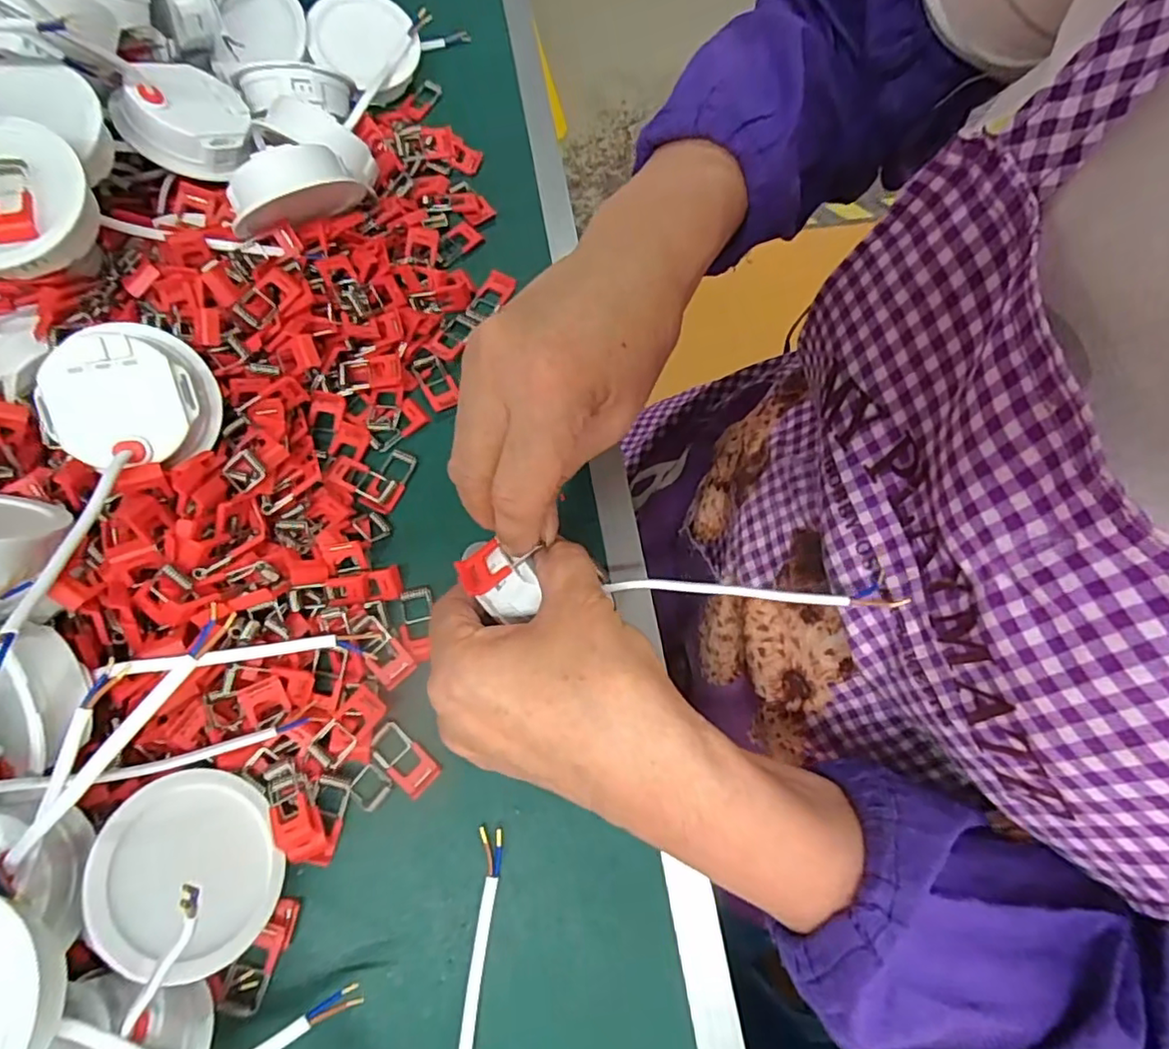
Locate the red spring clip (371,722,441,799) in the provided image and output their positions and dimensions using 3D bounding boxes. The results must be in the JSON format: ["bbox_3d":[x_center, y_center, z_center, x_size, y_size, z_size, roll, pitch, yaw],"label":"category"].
[{"bbox_3d":[-0.085,0.110,0.288,0.035,0.004,0.019,41,74,11],"label":"red spring clip"}]

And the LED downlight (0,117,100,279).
[{"bbox_3d":[-0.258,-0.144,0.274,0.069,0.029,0.067,-38,89,-12],"label":"LED downlight"}]

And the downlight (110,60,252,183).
[{"bbox_3d":[-0.226,-0.229,0.347,0.062,0.029,0.059,-23,82,-44],"label":"downlight"}]

